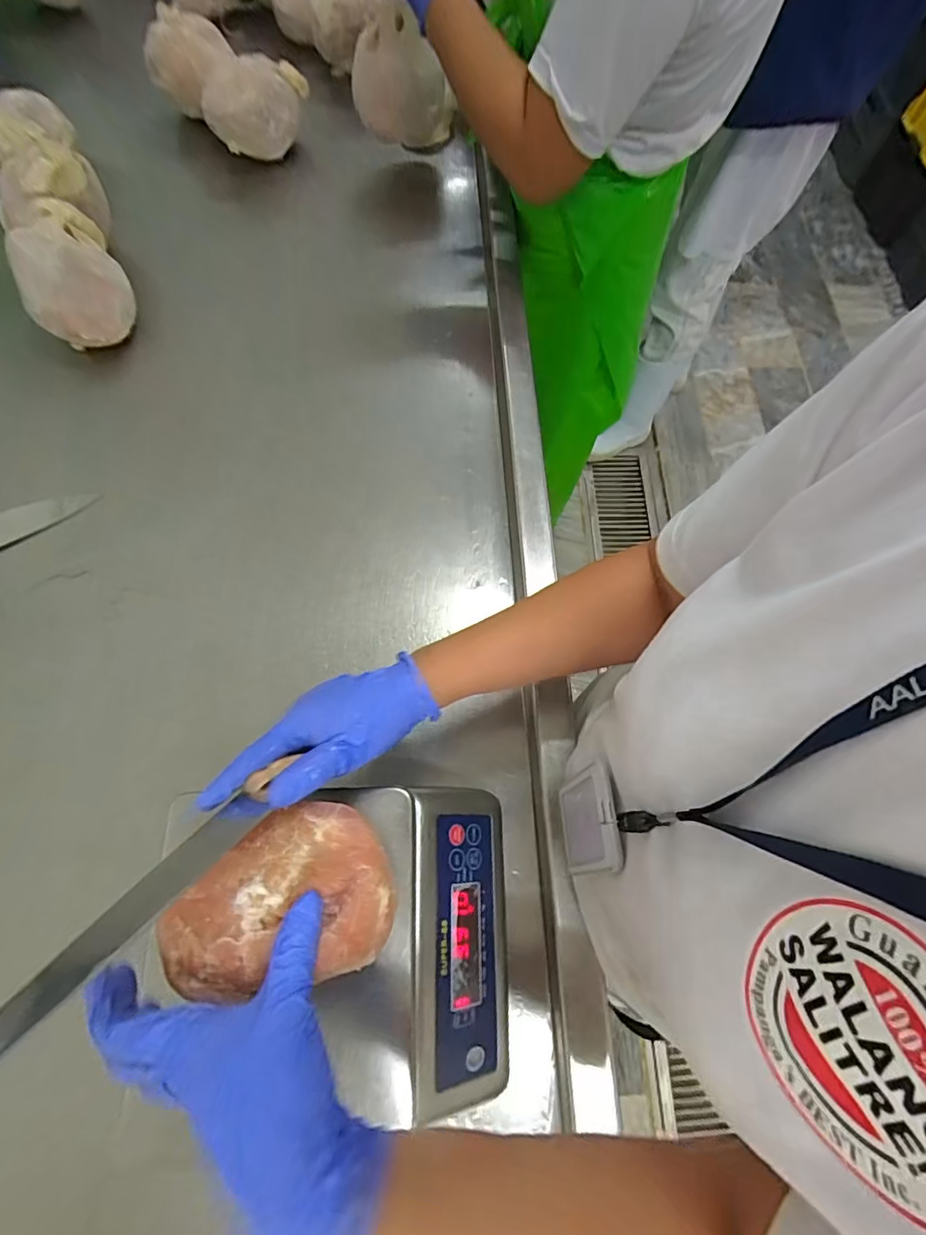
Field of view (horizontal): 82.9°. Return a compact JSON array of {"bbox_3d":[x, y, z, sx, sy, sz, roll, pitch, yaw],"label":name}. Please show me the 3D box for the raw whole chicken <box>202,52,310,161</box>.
[{"bbox_3d":[-0.336,-0.836,0.857,0.109,0.093,0.181,14,69,3],"label":"raw whole chicken"}]

